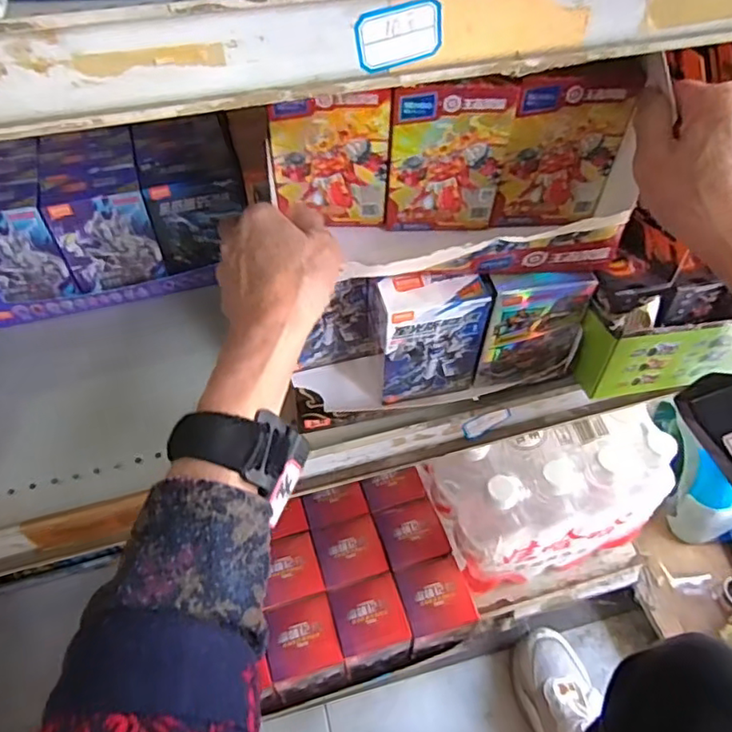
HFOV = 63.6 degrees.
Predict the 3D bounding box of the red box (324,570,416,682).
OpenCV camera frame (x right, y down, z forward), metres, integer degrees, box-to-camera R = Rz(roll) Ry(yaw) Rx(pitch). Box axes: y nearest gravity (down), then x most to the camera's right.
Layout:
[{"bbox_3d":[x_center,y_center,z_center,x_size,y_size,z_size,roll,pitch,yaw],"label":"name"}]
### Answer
[{"bbox_3d":[0.005,0.275,0.626,0.072,0.063,0.082,-14,54,-11],"label":"red box"}]

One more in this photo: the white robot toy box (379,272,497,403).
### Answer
[{"bbox_3d":[0.047,-0.020,0.427,0.073,0.099,0.038,-7,53,-6],"label":"white robot toy box"}]

